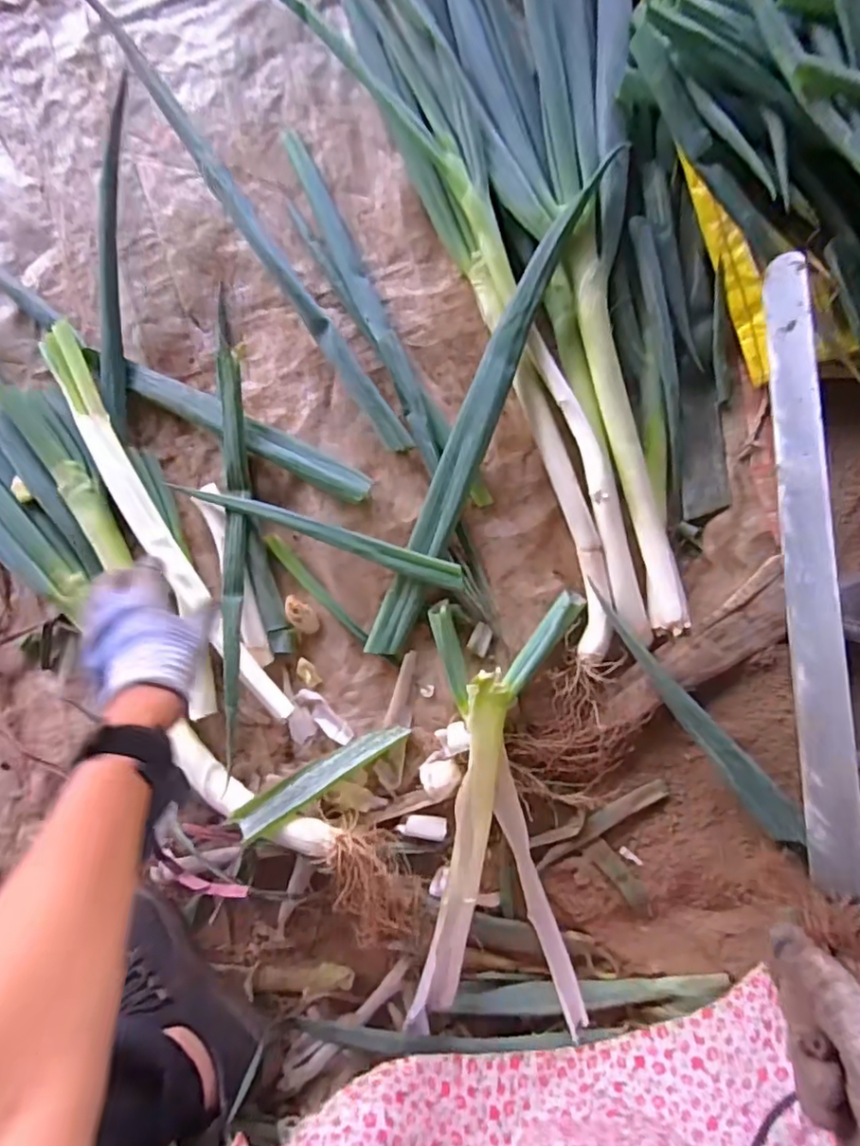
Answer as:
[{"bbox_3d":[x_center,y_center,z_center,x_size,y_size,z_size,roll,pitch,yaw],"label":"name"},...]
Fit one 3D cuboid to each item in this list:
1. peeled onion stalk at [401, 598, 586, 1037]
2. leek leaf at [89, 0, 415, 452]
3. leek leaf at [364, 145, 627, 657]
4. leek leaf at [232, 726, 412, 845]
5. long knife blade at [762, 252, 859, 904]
[{"bbox_3d":[0.061,0.210,0.518,0.138,0.037,0.373,1,88,6],"label":"peeled onion stalk"},{"bbox_3d":[-0.164,-0.314,0.557,0.021,0.087,0.479,-35,85,3],"label":"leek leaf"},{"bbox_3d":[0.047,-0.141,0.536,0.036,0.044,0.464,23,90,6],"label":"leek leaf"},{"bbox_3d":[-0.095,0.182,0.537,0.162,0.025,0.028,-28,85,-16],"label":"leek leaf"},{"bbox_3d":[0.199,-0.014,0.315,0.006,0.029,0.336,7,78,-24],"label":"long knife blade"}]

